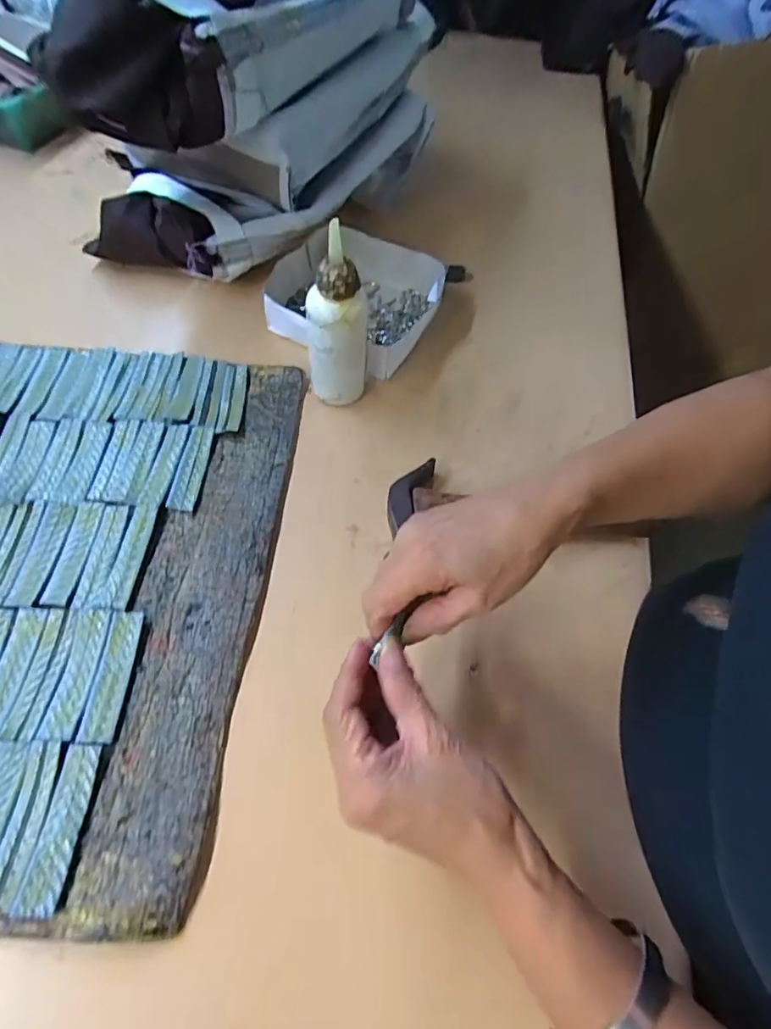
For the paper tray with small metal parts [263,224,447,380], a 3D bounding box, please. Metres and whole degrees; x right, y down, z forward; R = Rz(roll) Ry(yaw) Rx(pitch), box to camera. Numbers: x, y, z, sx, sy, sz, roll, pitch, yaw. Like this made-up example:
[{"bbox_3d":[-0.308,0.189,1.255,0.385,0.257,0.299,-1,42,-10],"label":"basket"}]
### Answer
[{"bbox_3d":[-0.033,-0.208,0.491,0.160,0.044,0.140,21,60,8],"label":"paper tray with small metal parts"}]

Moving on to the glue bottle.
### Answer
[{"bbox_3d":[-0.036,-0.139,0.391,0.036,0.140,0.039,2,59,-3],"label":"glue bottle"}]

